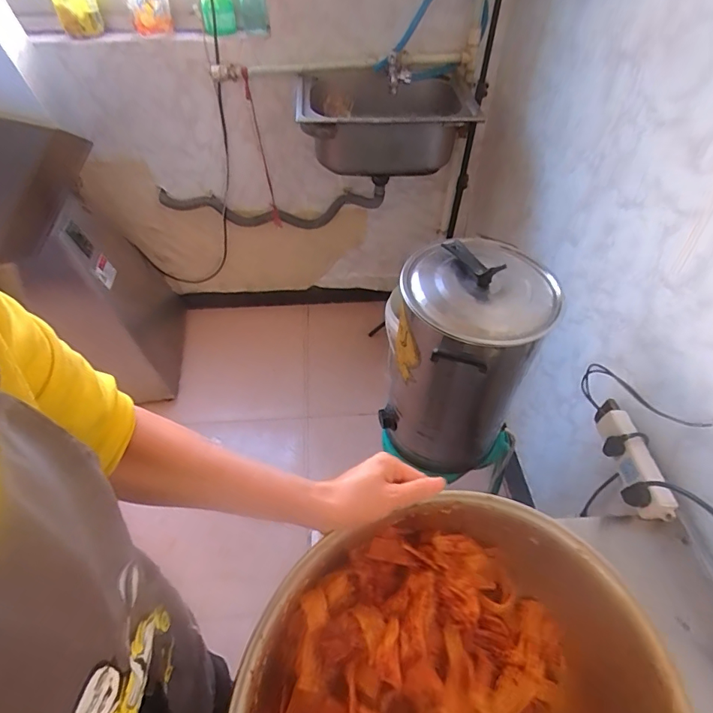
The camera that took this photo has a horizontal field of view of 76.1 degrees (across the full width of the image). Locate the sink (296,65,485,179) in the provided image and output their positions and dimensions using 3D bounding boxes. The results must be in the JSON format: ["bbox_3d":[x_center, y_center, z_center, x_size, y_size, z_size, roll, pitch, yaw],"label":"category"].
[{"bbox_3d":[0.075,-0.601,1.212,0.447,0.182,0.320,3,48,2],"label":"sink"}]

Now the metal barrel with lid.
[{"bbox_3d":[0.183,0.001,0.807,0.225,0.349,0.246,25,52,21],"label":"metal barrel with lid"}]

